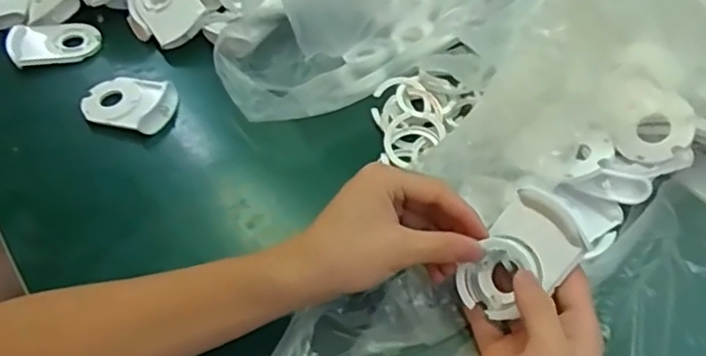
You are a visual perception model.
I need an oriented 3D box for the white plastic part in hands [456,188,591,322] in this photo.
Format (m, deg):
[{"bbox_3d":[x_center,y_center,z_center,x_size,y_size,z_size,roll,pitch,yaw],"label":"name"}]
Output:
[{"bbox_3d":[0.103,0.051,0.389,0.055,0.018,0.082,46,112,32],"label":"white plastic part in hands"}]

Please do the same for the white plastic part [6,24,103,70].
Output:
[{"bbox_3d":[-0.300,-0.135,0.617,0.085,0.018,0.051,-10,52,-4],"label":"white plastic part"}]

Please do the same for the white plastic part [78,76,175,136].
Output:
[{"bbox_3d":[-0.204,-0.069,0.561,0.082,0.018,0.058,14,54,14],"label":"white plastic part"}]

